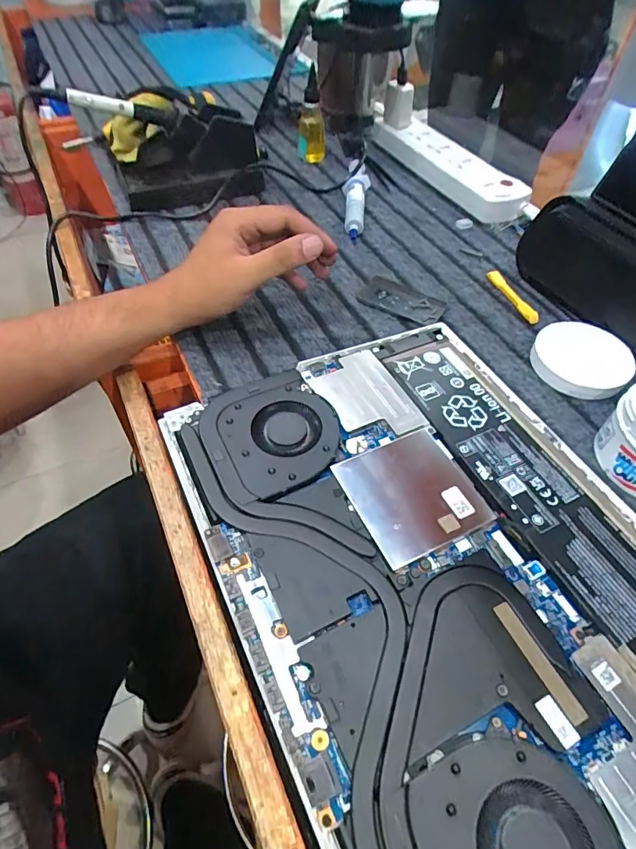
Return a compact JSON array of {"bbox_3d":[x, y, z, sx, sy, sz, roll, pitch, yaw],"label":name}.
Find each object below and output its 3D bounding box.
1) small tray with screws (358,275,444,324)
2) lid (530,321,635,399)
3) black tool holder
[{"bbox_3d":[0.081,-0.122,0.454,0.079,0.006,0.044,28,55,18],"label":"small tray with screws"},{"bbox_3d":[0.224,-0.055,0.401,0.077,0.013,0.071,21,69,21],"label":"lid"},{"bbox_3d":[-0.147,-0.309,0.544,0.162,0.080,0.090,-11,53,-12],"label":"black tool holder"}]

